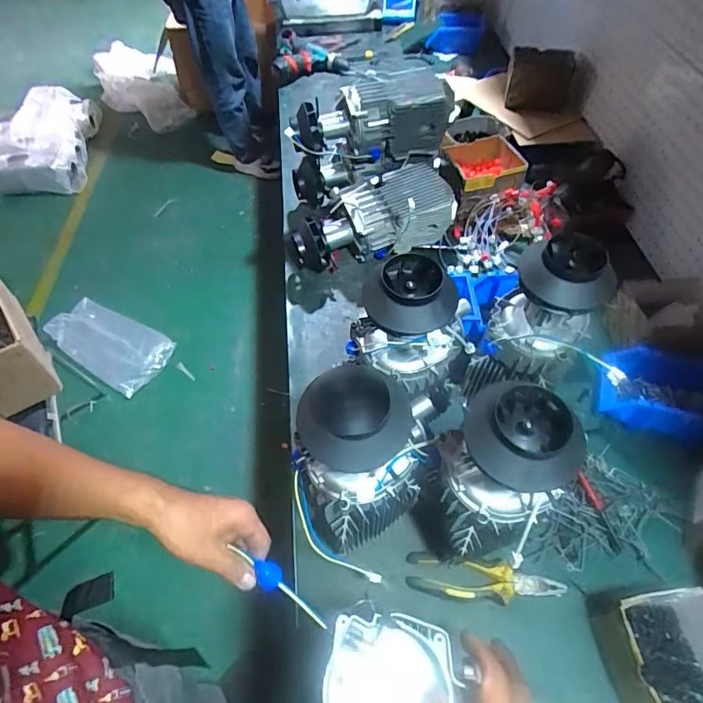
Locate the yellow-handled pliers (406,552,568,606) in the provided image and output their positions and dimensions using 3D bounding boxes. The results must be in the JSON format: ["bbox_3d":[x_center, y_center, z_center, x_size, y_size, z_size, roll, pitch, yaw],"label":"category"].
[{"bbox_3d":[0.177,0.308,0.626,0.198,0.028,0.052,5,55,4],"label":"yellow-handled pliers"}]

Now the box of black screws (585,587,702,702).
[{"bbox_3d":[0.370,0.359,0.535,0.124,0.090,0.154,-1,55,0],"label":"box of black screws"}]

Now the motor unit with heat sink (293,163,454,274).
[{"bbox_3d":[0.043,-0.250,0.944,0.329,0.152,0.126,-19,56,4],"label":"motor unit with heat sink"}]

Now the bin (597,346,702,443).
[{"bbox_3d":[0.490,0.067,0.735,0.194,0.080,0.119,17,57,12],"label":"bin"}]

